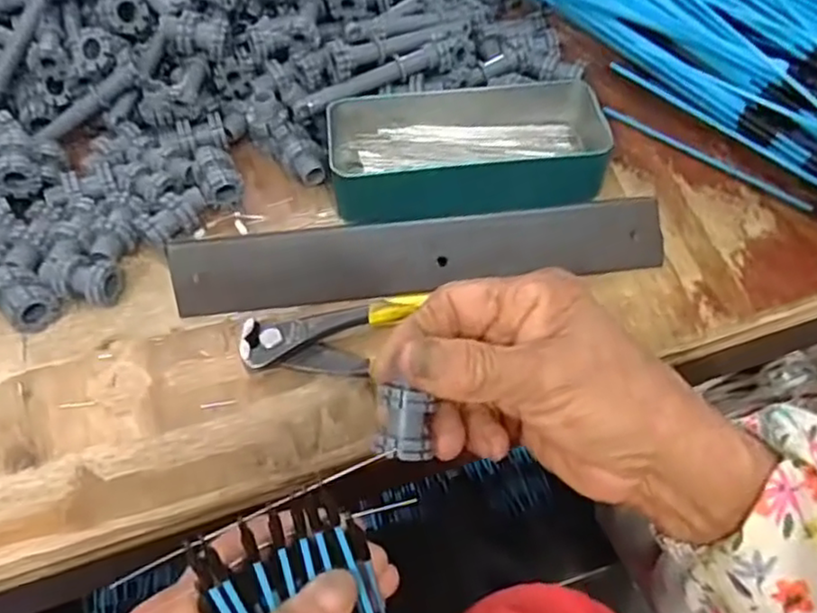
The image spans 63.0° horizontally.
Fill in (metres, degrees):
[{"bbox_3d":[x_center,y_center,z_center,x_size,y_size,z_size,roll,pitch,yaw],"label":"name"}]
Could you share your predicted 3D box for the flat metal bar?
[{"bbox_3d":[0.006,-0.026,0.343,0.248,0.009,0.042,-6,100,-1],"label":"flat metal bar"}]

